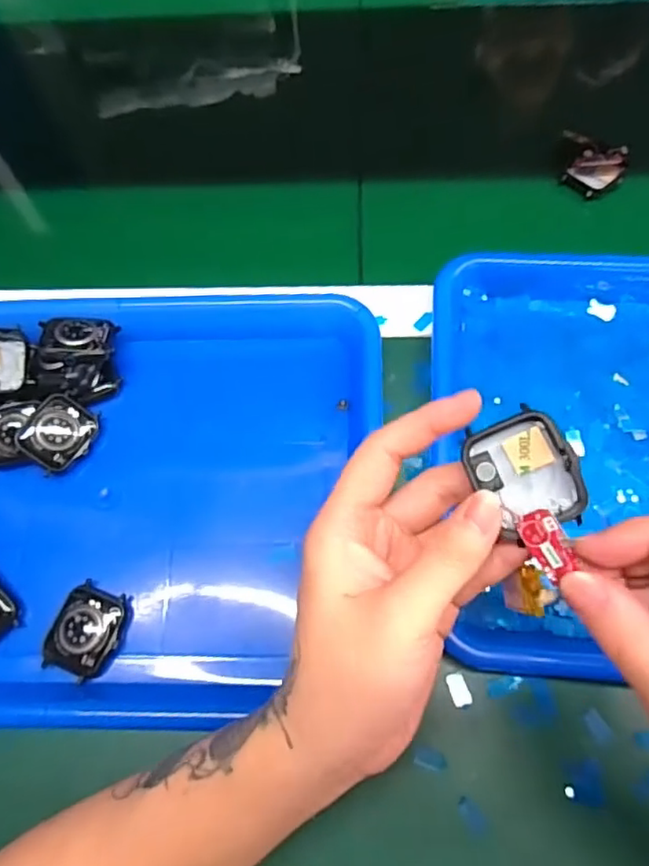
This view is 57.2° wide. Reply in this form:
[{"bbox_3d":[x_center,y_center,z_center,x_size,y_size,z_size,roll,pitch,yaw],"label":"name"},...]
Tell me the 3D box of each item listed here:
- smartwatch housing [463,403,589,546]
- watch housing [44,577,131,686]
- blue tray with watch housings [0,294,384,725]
[{"bbox_3d":[0.077,0.015,0.228,0.036,0.017,0.045,-20,73,-4],"label":"smartwatch housing"},{"bbox_3d":[-0.131,0.108,0.326,0.038,0.013,0.047,22,72,11],"label":"watch housing"},{"bbox_3d":[-0.133,0.032,0.353,0.327,0.034,0.256,0,70,3],"label":"blue tray with watch housings"}]

